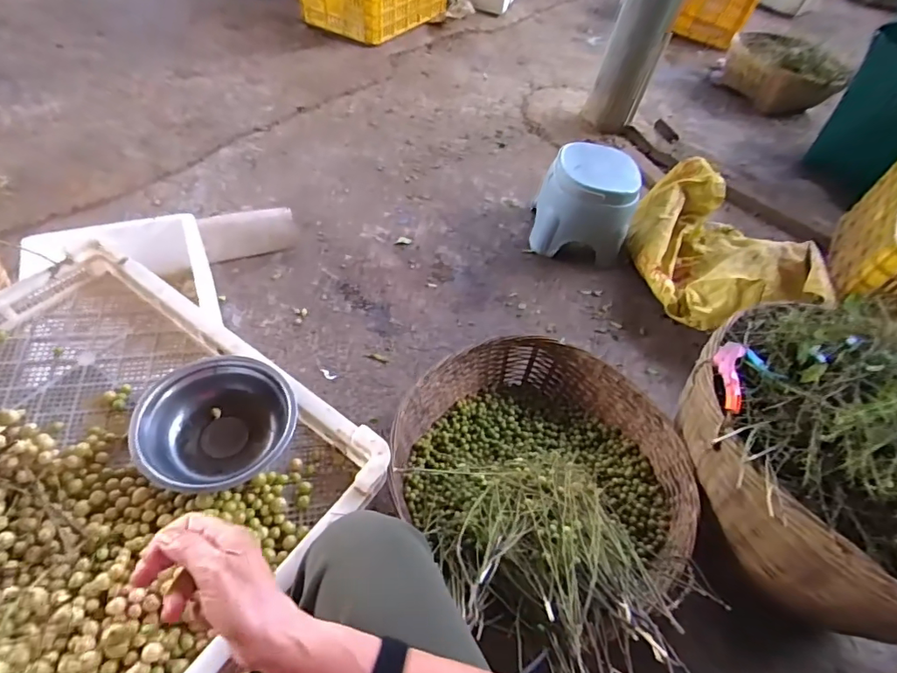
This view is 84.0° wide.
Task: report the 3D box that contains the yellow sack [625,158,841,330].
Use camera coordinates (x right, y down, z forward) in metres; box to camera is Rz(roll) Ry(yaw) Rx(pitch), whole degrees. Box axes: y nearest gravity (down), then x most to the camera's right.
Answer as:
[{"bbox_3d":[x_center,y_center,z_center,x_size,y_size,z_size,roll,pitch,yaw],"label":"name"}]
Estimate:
[{"bbox_3d":[0.575,-0.197,1.070,0.255,0.191,0.487,-3,54,-13],"label":"yellow sack"}]

